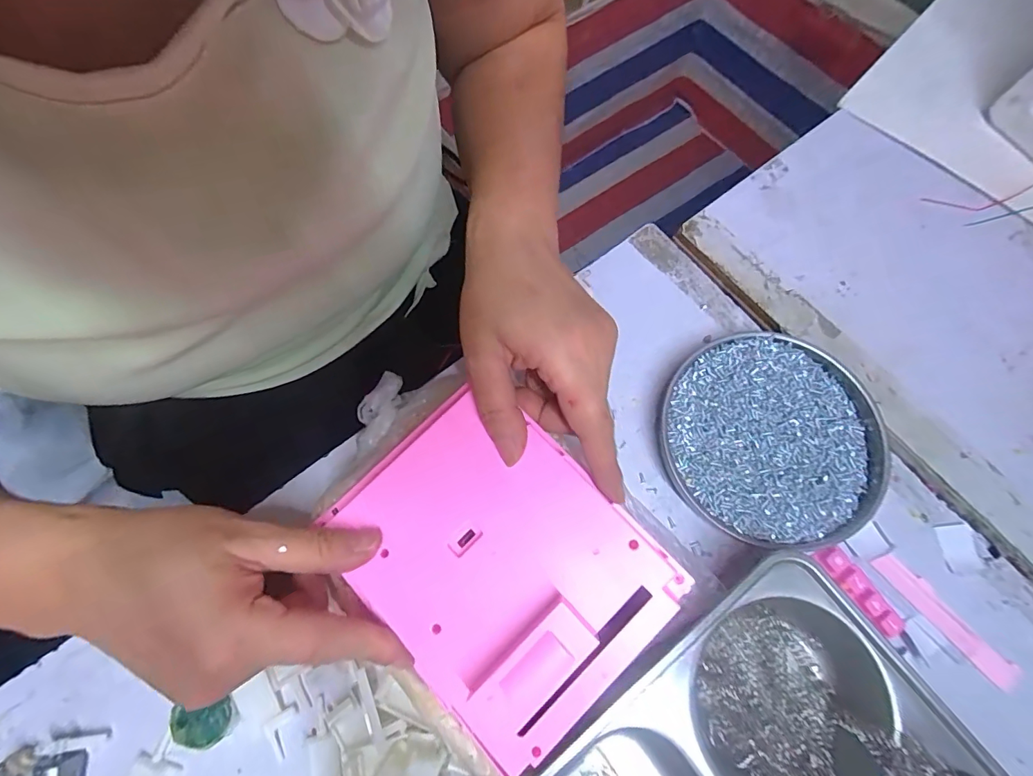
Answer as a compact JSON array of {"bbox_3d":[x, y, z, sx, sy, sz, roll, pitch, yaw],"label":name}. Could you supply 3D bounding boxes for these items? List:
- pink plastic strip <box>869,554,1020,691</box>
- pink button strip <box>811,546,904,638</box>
[{"bbox_3d":[0.256,0.137,0.273,0.017,0.004,0.092,-39,77,-12],"label":"pink plastic strip"},{"bbox_3d":[0.206,0.121,0.276,0.018,0.005,0.057,-36,76,-11],"label":"pink button strip"}]

